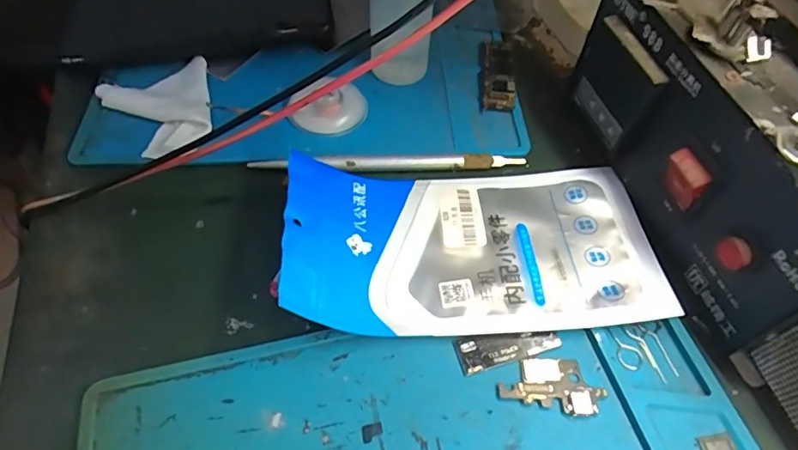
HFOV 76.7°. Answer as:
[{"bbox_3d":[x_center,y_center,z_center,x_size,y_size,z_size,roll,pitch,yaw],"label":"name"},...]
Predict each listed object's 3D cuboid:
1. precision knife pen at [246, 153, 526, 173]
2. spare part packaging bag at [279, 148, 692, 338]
[{"bbox_3d":[-0.006,-0.032,0.265,0.142,0.007,0.010,-1,55,-1],"label":"precision knife pen"},{"bbox_3d":[0.034,0.004,0.229,0.162,0.030,0.087,-1,55,-1],"label":"spare part packaging bag"}]

